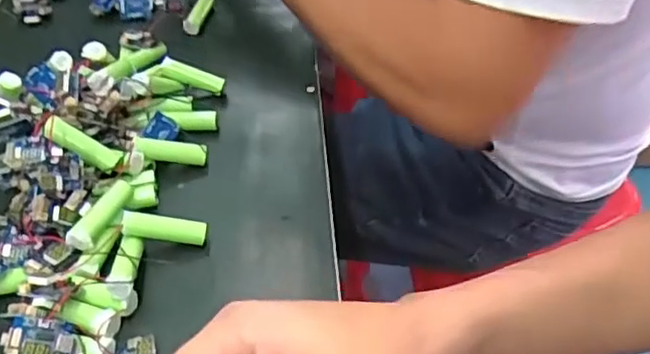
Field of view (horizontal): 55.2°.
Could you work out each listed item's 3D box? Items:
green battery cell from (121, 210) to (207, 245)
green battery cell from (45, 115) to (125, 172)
[{"bbox_3d":[-0.098,0.031,0.382,0.049,0.012,0.011,10,43,-12],"label":"green battery cell"},{"bbox_3d":[-0.153,-0.021,0.395,0.048,0.016,0.014,31,45,-13],"label":"green battery cell"}]

